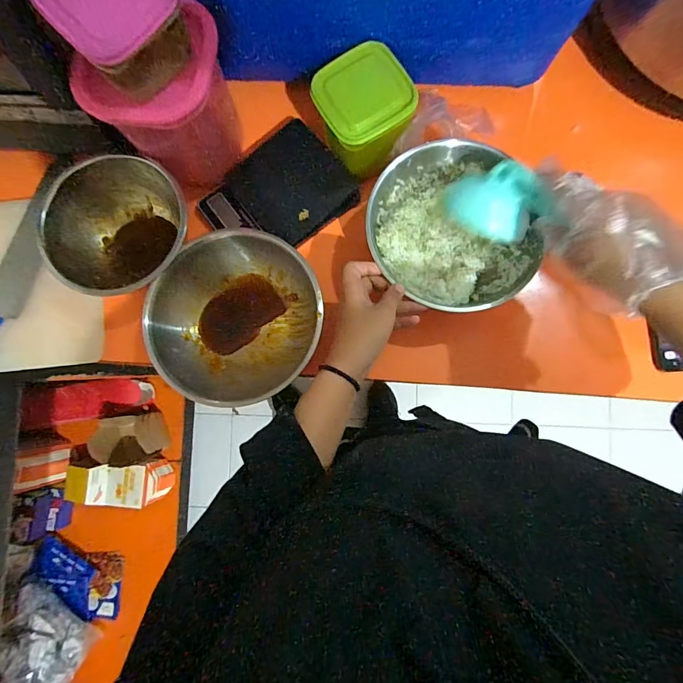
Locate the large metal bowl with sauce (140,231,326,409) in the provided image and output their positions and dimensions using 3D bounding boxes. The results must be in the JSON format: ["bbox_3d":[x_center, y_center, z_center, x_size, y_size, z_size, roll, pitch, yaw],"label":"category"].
[{"bbox_3d":[-0.120,-0.026,0.476,0.191,0.086,0.185,0,86,2],"label":"large metal bowl with sauce"}]

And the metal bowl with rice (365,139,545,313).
[{"bbox_3d":[0.120,-0.130,0.467,0.174,0.067,0.197,-21,86,1],"label":"metal bowl with rice"}]

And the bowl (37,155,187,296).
[{"bbox_3d":[-0.262,-0.135,0.496,0.163,0.091,0.156,0,86,2],"label":"bowl"}]

